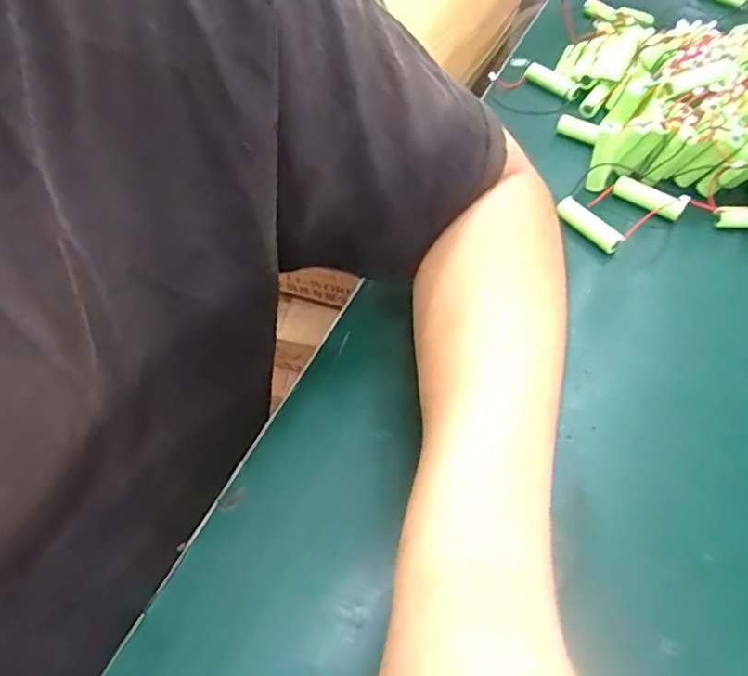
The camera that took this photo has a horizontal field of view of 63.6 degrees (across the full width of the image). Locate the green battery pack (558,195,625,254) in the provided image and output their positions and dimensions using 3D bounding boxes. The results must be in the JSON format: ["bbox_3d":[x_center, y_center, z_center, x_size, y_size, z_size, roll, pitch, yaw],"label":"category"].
[{"bbox_3d":[0.150,-0.079,0.424,0.012,0.014,0.052,-28,61,-20],"label":"green battery pack"}]

